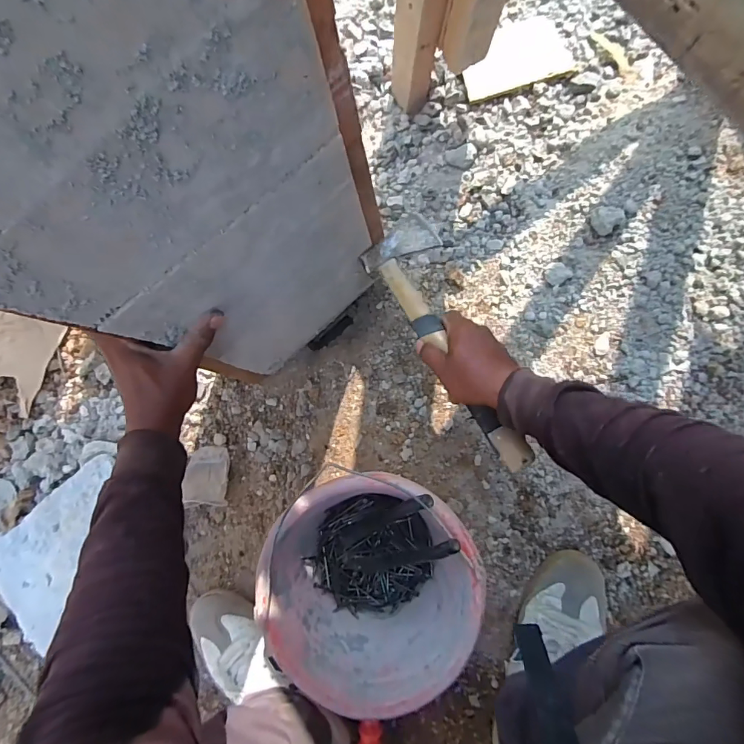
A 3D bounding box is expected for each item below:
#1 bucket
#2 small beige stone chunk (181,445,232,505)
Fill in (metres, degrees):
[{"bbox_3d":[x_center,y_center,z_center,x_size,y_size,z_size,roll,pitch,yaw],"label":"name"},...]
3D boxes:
[{"bbox_3d":[0.002,0.238,0.540,0.226,0.178,0.234,0,88,3],"label":"bucket"},{"bbox_3d":[-0.250,0.157,0.660,0.072,0.039,0.082,1,88,3],"label":"small beige stone chunk"}]

